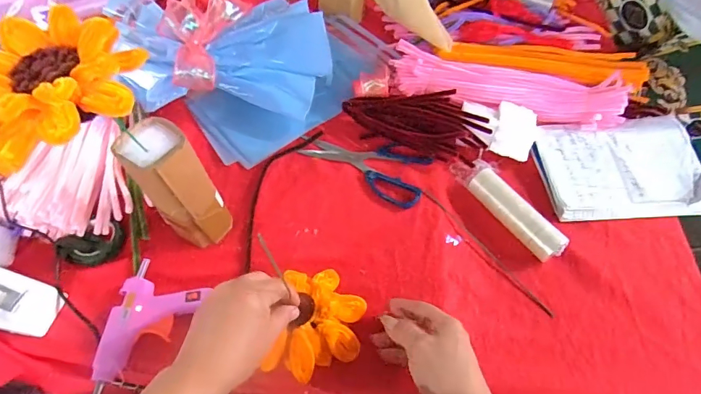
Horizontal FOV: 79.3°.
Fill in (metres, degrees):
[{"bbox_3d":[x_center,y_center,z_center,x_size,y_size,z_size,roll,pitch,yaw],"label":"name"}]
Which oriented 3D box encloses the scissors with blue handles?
[{"bbox_3d":[0.019,-0.050,0.552,0.174,0.008,0.078,27,62,17],"label":"scissors with blue handles"}]

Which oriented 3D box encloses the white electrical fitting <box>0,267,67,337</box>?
[{"bbox_3d":[-0.363,0.104,0.437,0.109,0.027,0.054,20,60,-5],"label":"white electrical fitting"}]

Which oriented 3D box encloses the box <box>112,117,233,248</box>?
[{"bbox_3d":[-0.179,-0.007,0.443,0.057,0.151,0.067,-38,65,-20],"label":"box"}]

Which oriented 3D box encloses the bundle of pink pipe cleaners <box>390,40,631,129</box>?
[{"bbox_3d":[0.210,-0.153,0.576,0.305,0.040,0.069,10,59,8],"label":"bundle of pink pipe cleaners"}]

